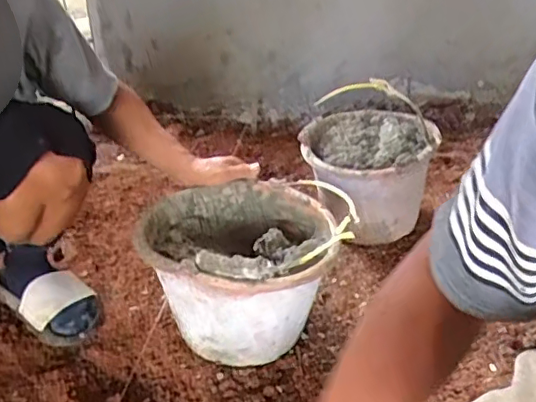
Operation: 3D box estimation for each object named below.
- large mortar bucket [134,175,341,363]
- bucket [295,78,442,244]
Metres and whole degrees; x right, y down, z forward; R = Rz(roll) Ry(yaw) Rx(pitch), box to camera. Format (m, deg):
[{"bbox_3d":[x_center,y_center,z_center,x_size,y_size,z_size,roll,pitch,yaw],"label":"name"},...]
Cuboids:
[{"bbox_3d":[-0.044,0.116,0.838,0.261,0.208,0.243,-3,27,1],"label":"large mortar bucket"},{"bbox_3d":[0.194,-0.035,1.113,0.244,0.223,0.250,-3,27,1],"label":"bucket"}]

